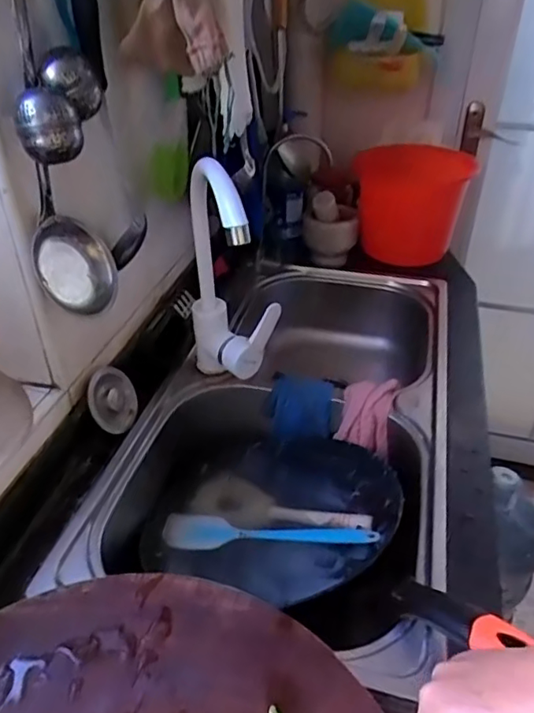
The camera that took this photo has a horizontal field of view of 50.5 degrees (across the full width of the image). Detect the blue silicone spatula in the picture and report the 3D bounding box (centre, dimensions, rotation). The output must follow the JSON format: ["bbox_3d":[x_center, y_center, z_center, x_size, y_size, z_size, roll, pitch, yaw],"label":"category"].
[{"bbox_3d":[0.000,0.222,0.702,0.262,0.033,0.046,6,37,8],"label":"blue silicone spatula"}]

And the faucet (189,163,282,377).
[{"bbox_3d":[-0.038,-0.079,0.668,0.108,0.290,0.174,-4,36,-5],"label":"faucet"}]

